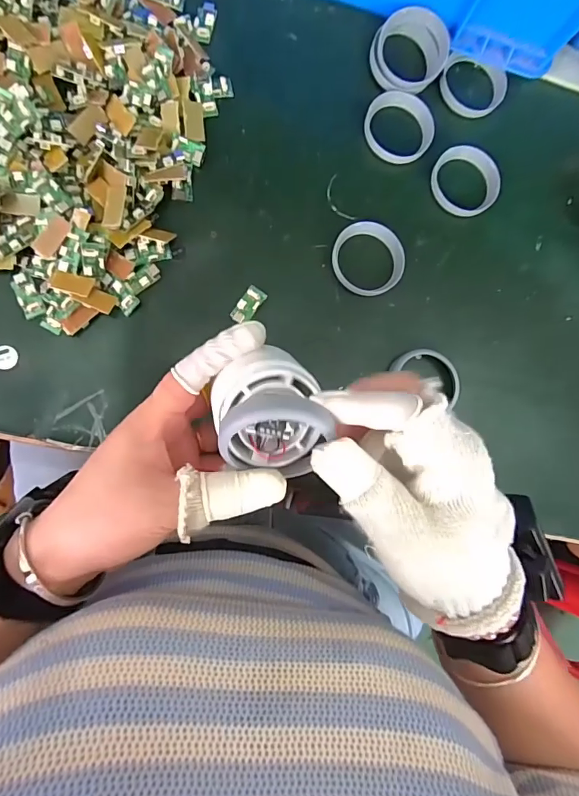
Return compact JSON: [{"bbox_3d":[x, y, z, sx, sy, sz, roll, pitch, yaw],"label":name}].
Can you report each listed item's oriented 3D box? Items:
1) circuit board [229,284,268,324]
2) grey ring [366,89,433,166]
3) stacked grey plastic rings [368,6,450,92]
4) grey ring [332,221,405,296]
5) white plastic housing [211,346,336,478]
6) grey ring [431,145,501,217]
[{"bbox_3d":[-0.032,-0.073,0.348,0.015,0.004,0.032,34,82,-4],"label":"circuit board"},{"bbox_3d":[0.094,-0.229,0.377,0.058,0.009,0.057,1,85,-8],"label":"grey ring"},{"bbox_3d":[0.099,-0.289,0.368,0.057,0.027,0.054,-34,91,-9],"label":"stacked grey plastic rings"},{"bbox_3d":[0.065,-0.113,0.366,0.061,0.012,0.055,27,82,-5],"label":"grey ring"},{"bbox_3d":[-0.011,0.007,0.230,0.053,0.045,0.069,-10,87,-9],"label":"white plastic housing"},{"bbox_3d":[0.151,-0.187,0.382,0.054,0.012,0.059,1,85,-8],"label":"grey ring"}]

